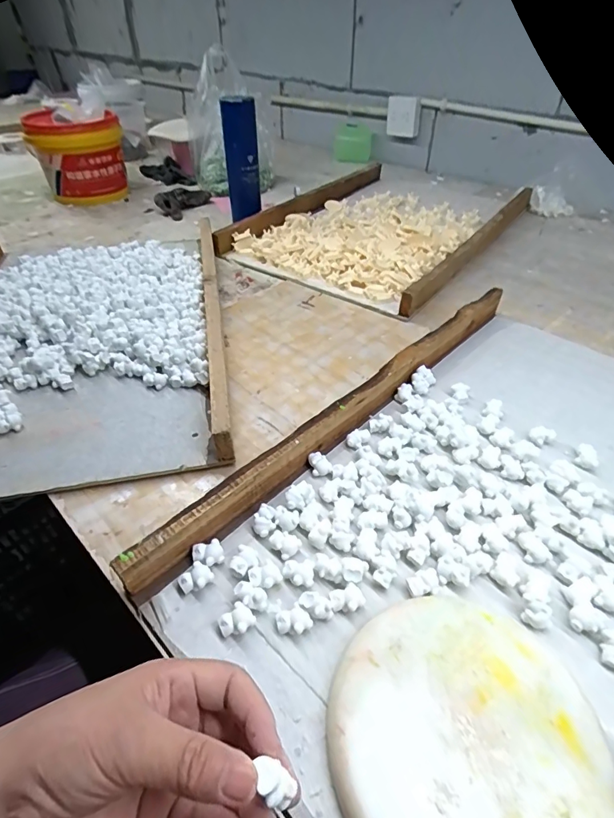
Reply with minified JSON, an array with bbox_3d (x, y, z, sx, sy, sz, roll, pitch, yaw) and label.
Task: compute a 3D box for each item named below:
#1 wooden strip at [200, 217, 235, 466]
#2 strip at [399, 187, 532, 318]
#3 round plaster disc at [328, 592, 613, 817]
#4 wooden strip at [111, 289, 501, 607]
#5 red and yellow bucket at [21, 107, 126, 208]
[{"bbox_3d":[-0.139,-0.161,0.629,0.024,0.052,0.587,-7,44,-8],"label":"wooden strip"},{"bbox_3d":[0.318,-0.308,0.799,0.020,0.046,0.583,27,49,26],"label":"strip"},{"bbox_3d":[0.095,0.201,0.267,0.153,0.022,0.160,0,43,0],"label":"round plaster disc"},{"bbox_3d":[0.067,-0.008,0.477,0.022,0.048,0.576,34,53,30],"label":"wooden strip"},{"bbox_3d":[-0.508,-0.559,0.975,0.195,0.156,0.209,-16,46,-17],"label":"red and yellow bucket"}]

